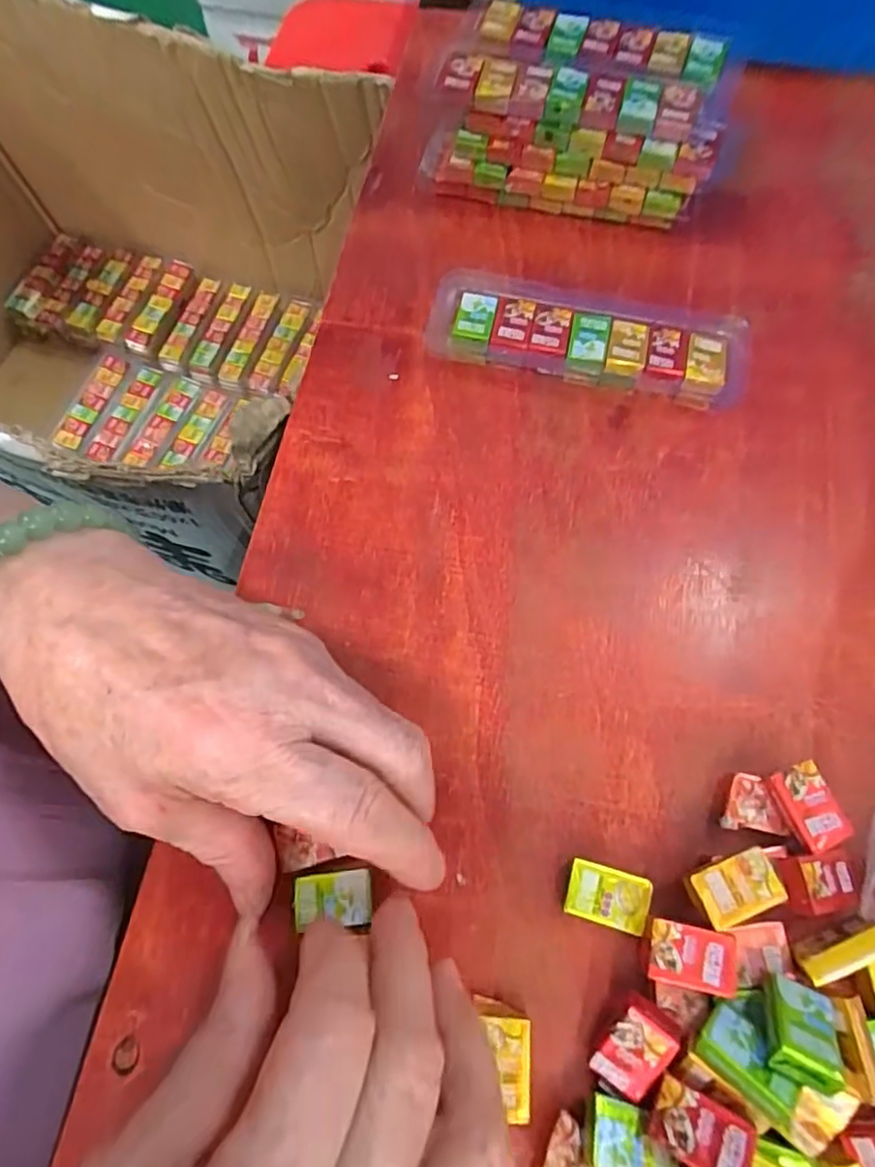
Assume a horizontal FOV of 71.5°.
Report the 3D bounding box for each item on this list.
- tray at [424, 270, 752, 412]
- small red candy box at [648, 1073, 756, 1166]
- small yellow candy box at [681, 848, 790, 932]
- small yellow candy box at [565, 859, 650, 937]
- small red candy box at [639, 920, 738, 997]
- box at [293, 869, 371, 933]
[{"bbox_3d":[0.065,-0.111,0.274,0.141,0.023,0.043,15,70,8],"label":"tray"},{"bbox_3d":[0.072,0.148,0.163,0.024,0.006,0.016,26,72,12],"label":"small red candy box"},{"bbox_3d":[0.093,0.097,0.193,0.028,0.011,0.018,-18,69,-5],"label":"small yellow candy box"},{"bbox_3d":[0.055,0.102,0.200,0.026,0.008,0.017,15,70,8],"label":"small yellow candy box"},{"bbox_3d":[0.077,0.114,0.186,0.025,0.009,0.016,6,69,5],"label":"small red candy box"},{"bbox_3d":[-0.034,0.104,0.198,0.025,0.004,0.017,-7,68,-1],"label":"box"}]

